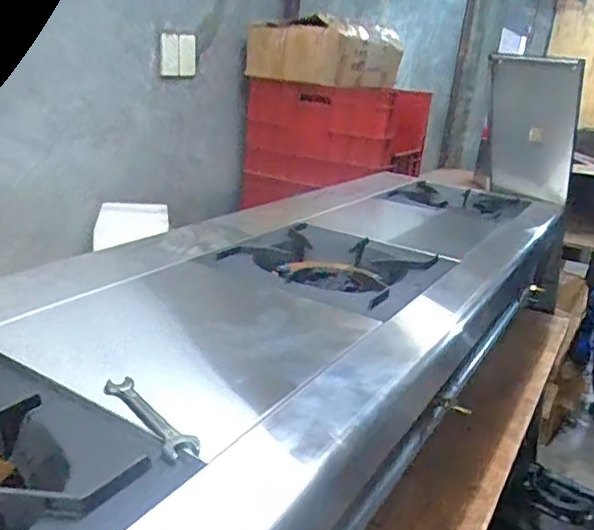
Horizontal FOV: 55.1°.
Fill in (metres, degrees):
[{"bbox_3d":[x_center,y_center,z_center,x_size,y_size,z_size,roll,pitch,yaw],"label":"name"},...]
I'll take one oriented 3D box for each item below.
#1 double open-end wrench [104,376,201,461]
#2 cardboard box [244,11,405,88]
[{"bbox_3d":[-0.116,0.117,0.445,0.025,0.007,0.111,-11,25,-40],"label":"double open-end wrench"},{"bbox_3d":[0.073,-0.663,1.775,0.393,0.175,0.366,21,24,37],"label":"cardboard box"}]

